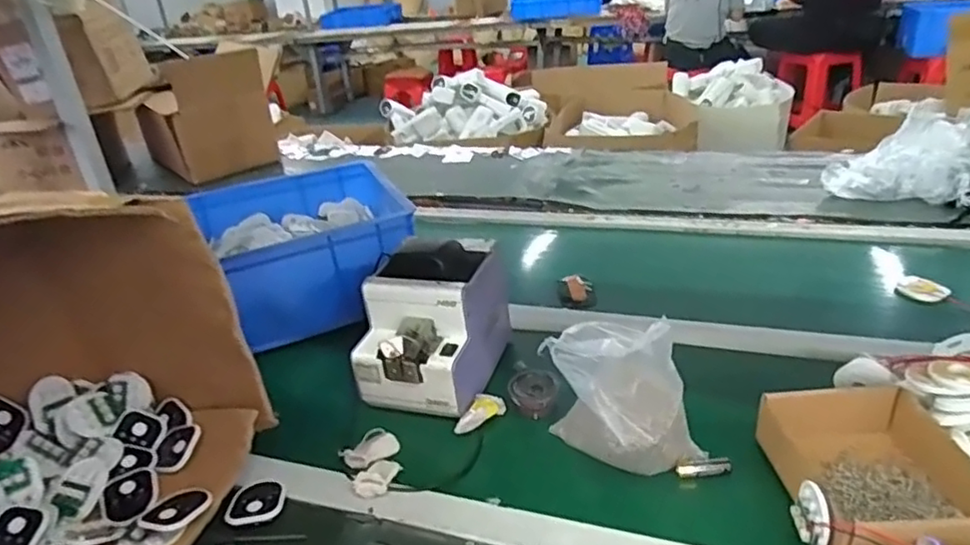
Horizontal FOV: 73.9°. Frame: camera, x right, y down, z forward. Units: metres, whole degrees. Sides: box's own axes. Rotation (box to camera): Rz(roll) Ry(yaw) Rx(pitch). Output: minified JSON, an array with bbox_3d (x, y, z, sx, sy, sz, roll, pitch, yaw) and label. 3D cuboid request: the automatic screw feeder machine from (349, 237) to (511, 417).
[{"bbox_3d":[-0.060,0.054,0.743,0.129,0.153,0.173,4,28,19],"label":"automatic screw feeder machine"}]

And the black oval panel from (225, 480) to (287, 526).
[{"bbox_3d":[-0.213,0.214,0.605,0.050,0.012,0.049,-10,27,-8],"label":"black oval panel"}]

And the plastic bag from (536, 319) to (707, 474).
[{"bbox_3d":[0.120,0.112,0.583,0.138,0.140,0.075,5,29,21],"label":"plastic bag"}]

